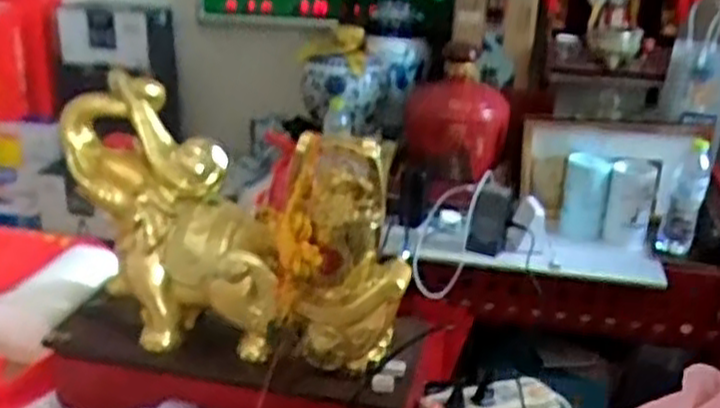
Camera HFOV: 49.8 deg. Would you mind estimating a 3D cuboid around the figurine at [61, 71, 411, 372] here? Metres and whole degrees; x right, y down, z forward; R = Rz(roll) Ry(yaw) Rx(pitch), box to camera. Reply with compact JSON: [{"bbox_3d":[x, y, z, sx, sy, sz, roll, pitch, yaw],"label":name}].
[{"bbox_3d":[-0.133,0.028,0.823,0.354,0.253,0.111,10,23,19],"label":"figurine"}]

